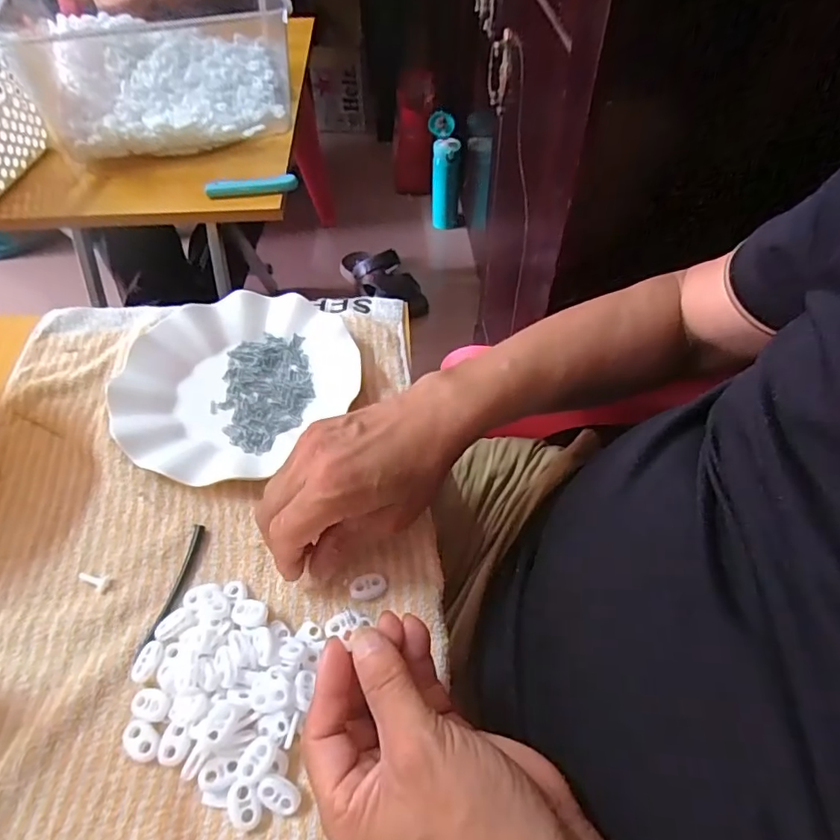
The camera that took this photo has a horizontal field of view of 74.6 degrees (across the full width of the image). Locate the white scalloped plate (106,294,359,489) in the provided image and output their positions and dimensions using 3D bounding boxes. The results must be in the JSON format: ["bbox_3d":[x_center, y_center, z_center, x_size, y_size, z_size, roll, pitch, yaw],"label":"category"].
[{"bbox_3d":[-0.144,-0.033,0.430,0.170,0.023,0.179,-1,54,1],"label":"white scalloped plate"}]

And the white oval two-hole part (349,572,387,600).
[{"bbox_3d":[-0.032,0.102,0.339,0.023,0.004,0.016,-13,55,-8],"label":"white oval two-hole part"}]

